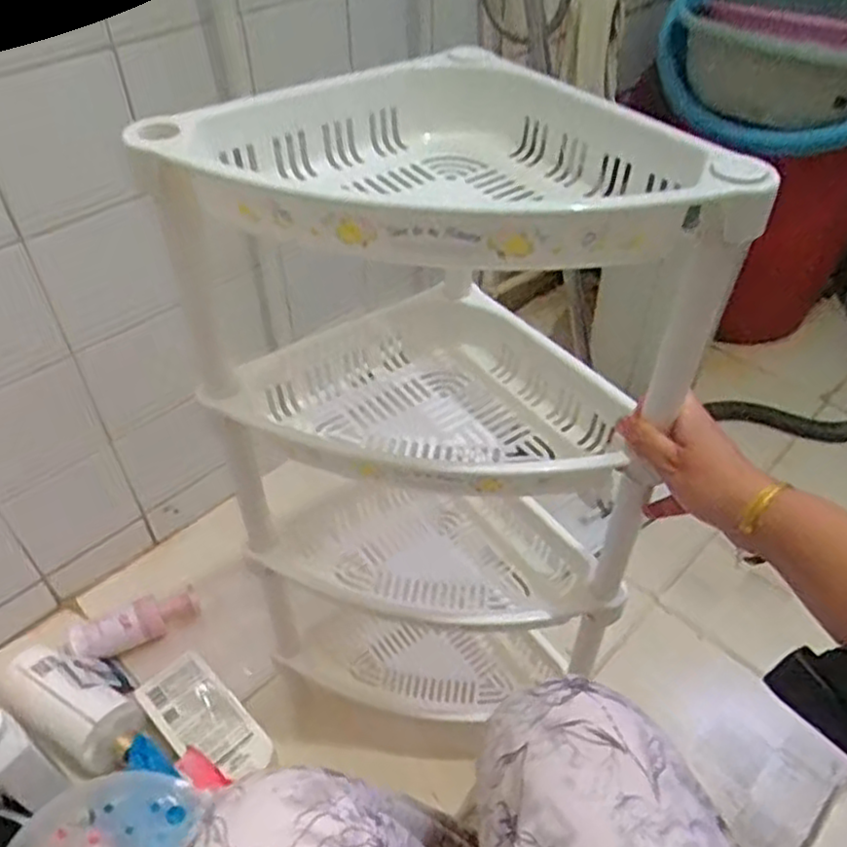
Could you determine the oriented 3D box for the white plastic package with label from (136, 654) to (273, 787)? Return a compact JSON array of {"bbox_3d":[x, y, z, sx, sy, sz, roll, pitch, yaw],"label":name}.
[{"bbox_3d":[-0.263,0.357,0.869,0.179,0.021,0.083,33,55,29],"label":"white plastic package with label"}]

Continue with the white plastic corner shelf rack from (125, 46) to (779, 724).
[{"bbox_3d":[0.008,0.016,0.612,0.275,0.513,0.282,-28,52,-24],"label":"white plastic corner shelf rack"}]

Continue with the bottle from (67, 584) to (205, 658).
[{"bbox_3d":[-0.389,0.268,0.970,0.169,0.048,0.047,-20,49,-17],"label":"bottle"}]

